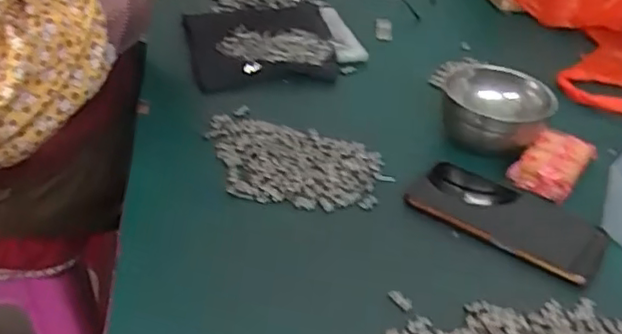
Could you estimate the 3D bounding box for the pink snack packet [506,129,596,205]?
[{"bbox_3d":[0.232,-0.008,0.599,0.053,0.030,0.078,29,41,28],"label":"pink snack packet"}]

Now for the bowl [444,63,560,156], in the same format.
[{"bbox_3d":[0.181,-0.056,0.634,0.099,0.060,0.103,4,36,-3],"label":"bowl"}]

